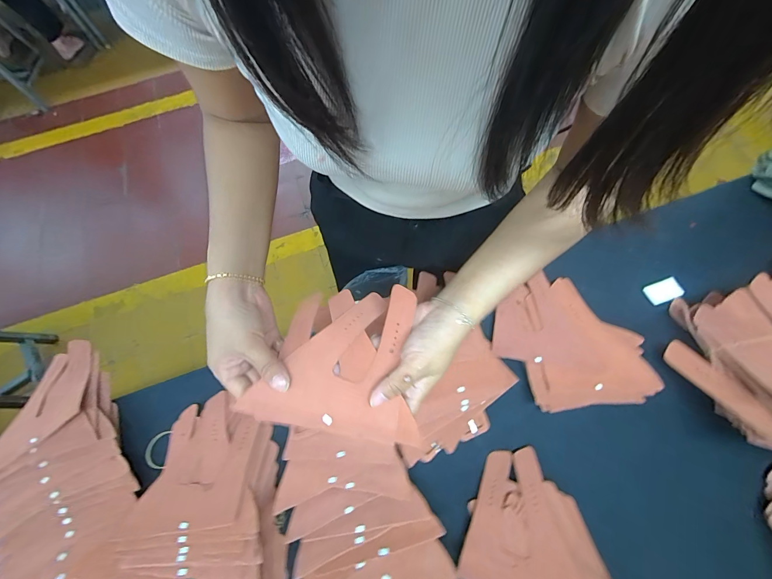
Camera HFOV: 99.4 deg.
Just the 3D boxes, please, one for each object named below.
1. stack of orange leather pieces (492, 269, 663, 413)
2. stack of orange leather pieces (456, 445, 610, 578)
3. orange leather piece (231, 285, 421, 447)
[{"bbox_3d":[0.270,0.090,0.485,0.171,0.015,0.220,-40,72,-12],"label":"stack of orange leather pieces"},{"bbox_3d":[0.184,0.323,0.385,0.191,0.049,0.230,-19,69,-5],"label":"stack of orange leather pieces"},{"bbox_3d":[-0.046,0.068,0.344,0.157,0.046,0.148,7,69,5],"label":"orange leather piece"}]

